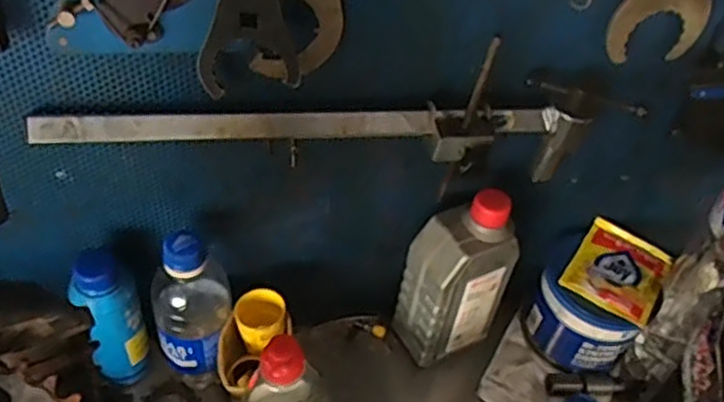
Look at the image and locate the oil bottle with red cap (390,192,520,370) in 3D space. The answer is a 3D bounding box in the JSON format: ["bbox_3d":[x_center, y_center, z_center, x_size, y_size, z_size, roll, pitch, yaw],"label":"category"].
[{"bbox_3d":[0.083,0.064,0.611,0.079,0.165,0.053,-18,49,-22],"label":"oil bottle with red cap"}]

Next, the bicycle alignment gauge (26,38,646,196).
[{"bbox_3d":[-0.004,-0.052,0.498,0.426,0.110,0.049,-6,45,-12],"label":"bicycle alignment gauge"}]

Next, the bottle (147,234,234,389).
[{"bbox_3d":[-0.136,0.089,0.572,0.055,0.161,0.054,3,44,-3],"label":"bottle"}]

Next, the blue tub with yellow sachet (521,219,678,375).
[{"bbox_3d":[0.218,0.094,0.667,0.099,0.098,0.108,26,47,20],"label":"blue tub with yellow sachet"}]

